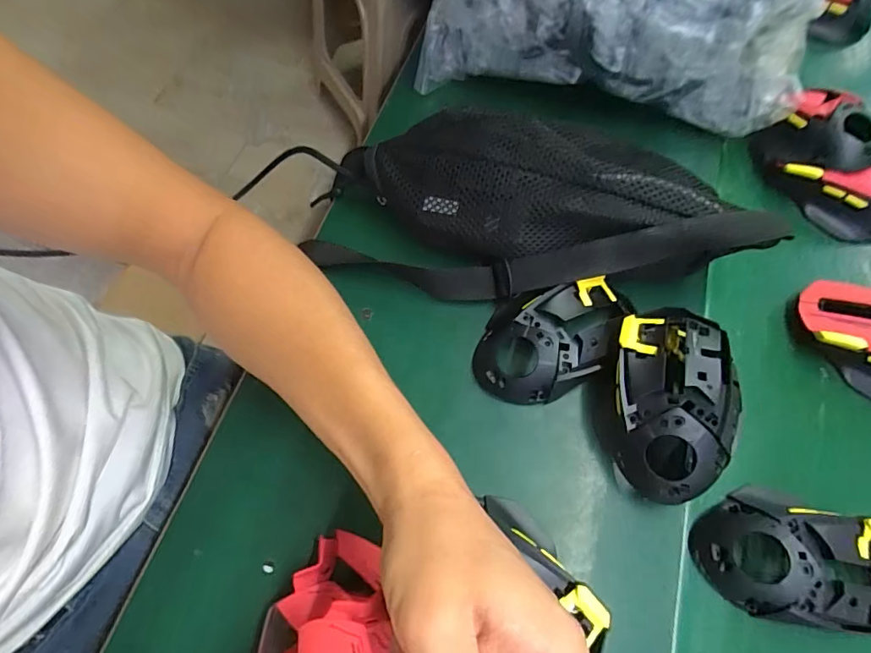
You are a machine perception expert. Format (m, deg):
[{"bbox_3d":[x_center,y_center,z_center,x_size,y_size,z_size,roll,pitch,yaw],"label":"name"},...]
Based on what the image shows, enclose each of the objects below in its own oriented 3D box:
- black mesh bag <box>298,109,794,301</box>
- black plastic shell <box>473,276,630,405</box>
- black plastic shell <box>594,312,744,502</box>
[{"bbox_3d":[0.061,-0.093,0.340,0.300,0.078,0.131,4,66,-2],"label":"black mesh bag"},{"bbox_3d":[0.079,0.009,0.322,0.104,0.033,0.073,-7,67,-7],"label":"black plastic shell"},{"bbox_3d":[0.144,0.046,0.297,0.074,0.052,0.116,9,66,0],"label":"black plastic shell"}]

